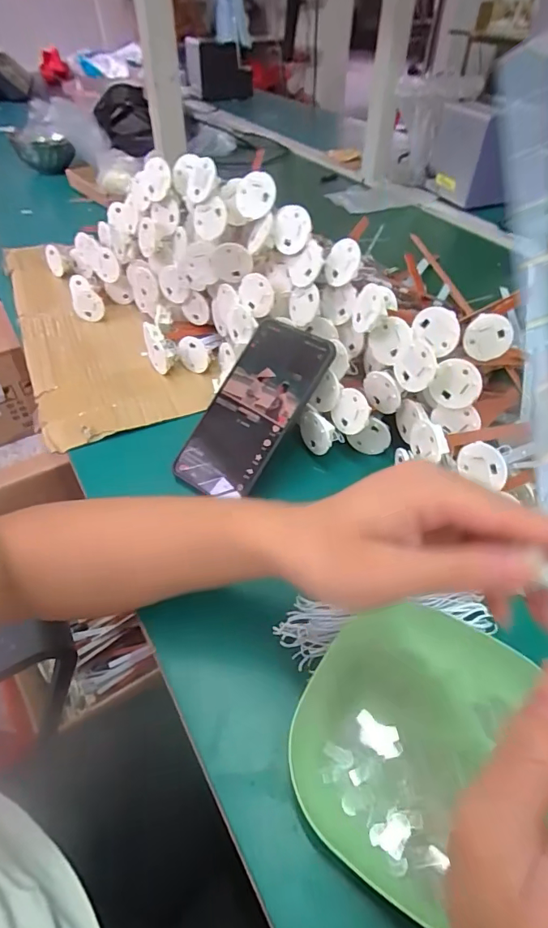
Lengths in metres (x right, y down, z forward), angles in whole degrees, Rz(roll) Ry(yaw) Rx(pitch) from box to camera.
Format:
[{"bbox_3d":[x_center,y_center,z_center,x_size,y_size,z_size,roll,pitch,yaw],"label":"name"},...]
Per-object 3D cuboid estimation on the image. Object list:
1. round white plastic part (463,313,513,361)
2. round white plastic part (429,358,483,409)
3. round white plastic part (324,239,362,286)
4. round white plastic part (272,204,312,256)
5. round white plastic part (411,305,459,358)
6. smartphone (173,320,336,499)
[{"bbox_3d":[0.183,-0.108,0.403,0.039,0.039,0.005,-5,31,13],"label":"round white plastic part"},{"bbox_3d":[0.142,-0.061,0.363,0.033,0.037,0.009,25,36,22],"label":"round white plastic part"},{"bbox_3d":[0.060,-0.176,0.411,0.004,0.040,0.033,-15,60,-42],"label":"round white plastic part"},{"bbox_3d":[0.014,-0.207,0.417,0.038,0.038,0.009,30,35,31],"label":"round white plastic part"},{"bbox_3d":[0.127,-0.105,0.364,0.036,0.032,0.008,46,47,15],"label":"round white plastic part"},{"bbox_3d":[-0.018,-0.047,0.405,0.080,0.011,0.161,32,86,27],"label":"smartphone"}]

